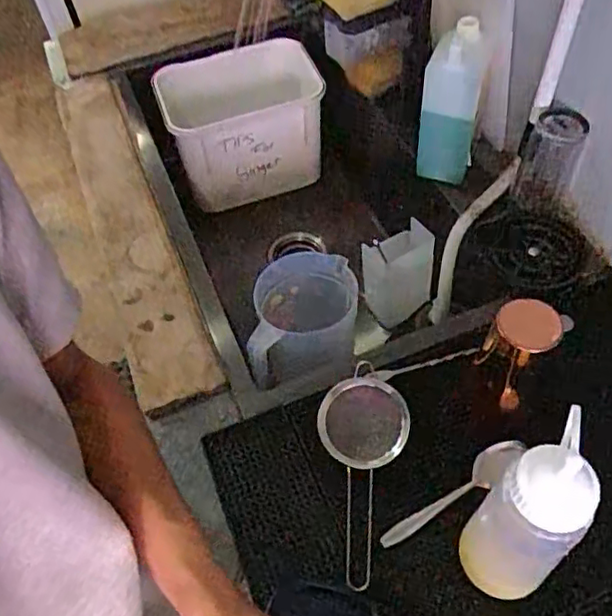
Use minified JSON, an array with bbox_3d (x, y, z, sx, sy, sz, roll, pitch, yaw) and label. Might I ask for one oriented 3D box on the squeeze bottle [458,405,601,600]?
[{"bbox_3d":[0.181,0.166,0.506,0.071,0.206,0.086,27,60,21],"label":"squeeze bottle"}]

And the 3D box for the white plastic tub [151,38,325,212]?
[{"bbox_3d":[-0.110,-0.321,1.115,0.266,0.208,0.182,-15,55,-7],"label":"white plastic tub"}]

